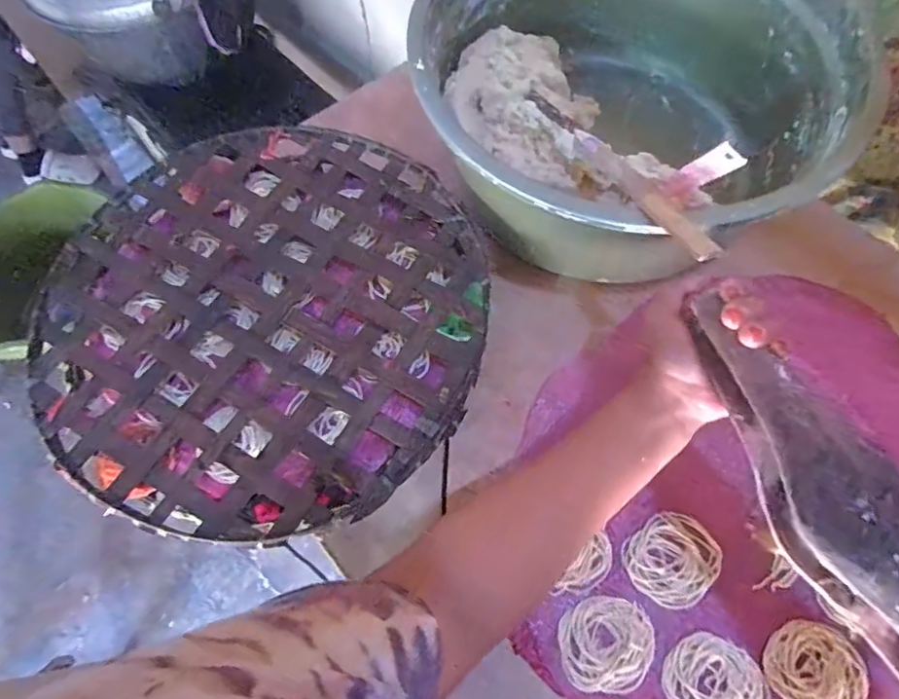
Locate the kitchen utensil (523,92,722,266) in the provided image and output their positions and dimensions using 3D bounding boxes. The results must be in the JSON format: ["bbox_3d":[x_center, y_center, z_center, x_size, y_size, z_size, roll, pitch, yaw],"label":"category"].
[{"bbox_3d":[0.129,-0.153,0.461,0.027,0.020,0.254,-24,53,-8],"label":"kitchen utensil"}]

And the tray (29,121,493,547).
[{"bbox_3d":[-0.174,-0.036,0.528,0.402,0.042,0.390,-1,65,2],"label":"tray"}]

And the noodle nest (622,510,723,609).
[{"bbox_3d":[0.189,0.177,0.476,0.077,0.004,0.067,-35,68,-13],"label":"noodle nest"}]

